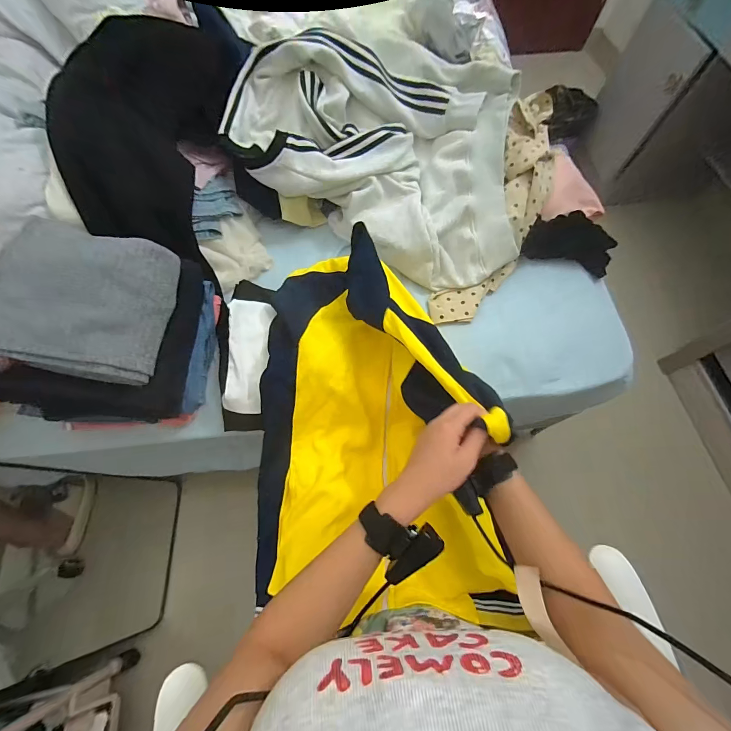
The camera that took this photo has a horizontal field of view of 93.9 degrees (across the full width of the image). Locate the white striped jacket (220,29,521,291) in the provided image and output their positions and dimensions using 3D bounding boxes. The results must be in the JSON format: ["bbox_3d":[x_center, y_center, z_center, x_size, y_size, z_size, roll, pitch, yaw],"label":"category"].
[{"bbox_3d":[0.050,-0.433,0.681,0.581,0.220,0.352,27,69,9],"label":"white striped jacket"}]

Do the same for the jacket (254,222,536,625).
[{"bbox_3d":[-0.001,0.068,0.532,0.330,0.208,0.518,1,67,-1],"label":"jacket"}]

